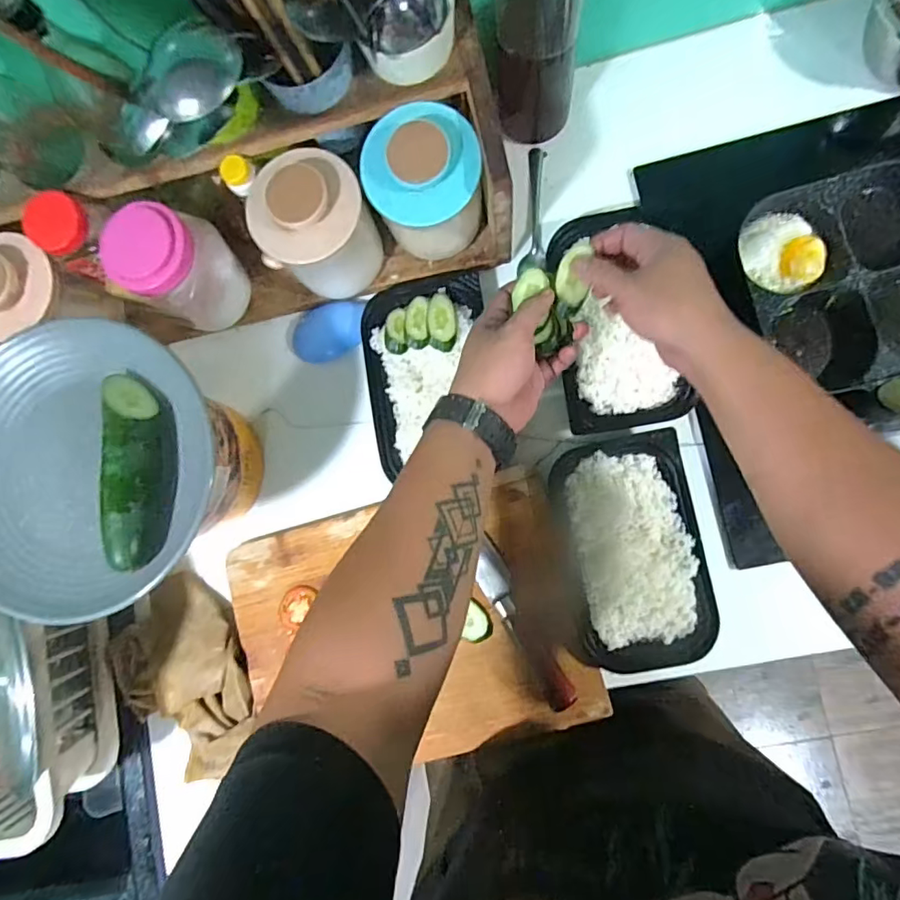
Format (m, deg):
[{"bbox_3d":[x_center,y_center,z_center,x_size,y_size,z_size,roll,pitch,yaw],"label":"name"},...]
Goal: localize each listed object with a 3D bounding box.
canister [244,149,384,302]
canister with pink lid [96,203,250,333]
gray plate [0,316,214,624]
[{"bbox_3d":[-0.130,-0.222,0.522,0.103,0.122,0.100,-1,85,7],"label":"canister"},{"bbox_3d":[-0.268,-0.181,0.532,0.081,0.116,0.091,27,89,9],"label":"canister with pink lid"},{"bbox_3d":[-0.307,0.016,0.439,0.234,0.048,0.236,-1,85,12],"label":"gray plate"}]

